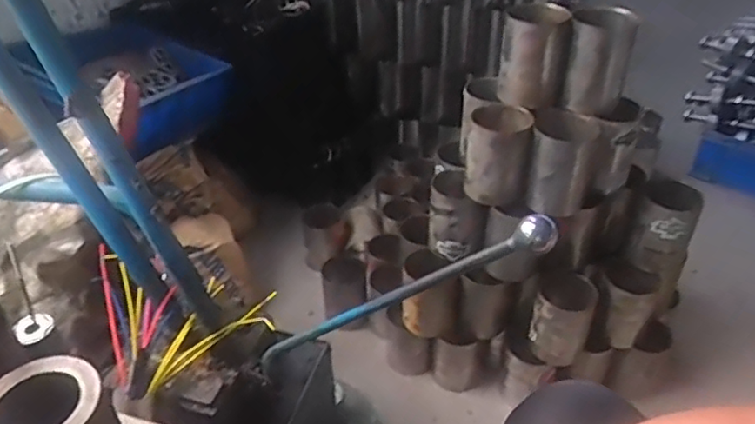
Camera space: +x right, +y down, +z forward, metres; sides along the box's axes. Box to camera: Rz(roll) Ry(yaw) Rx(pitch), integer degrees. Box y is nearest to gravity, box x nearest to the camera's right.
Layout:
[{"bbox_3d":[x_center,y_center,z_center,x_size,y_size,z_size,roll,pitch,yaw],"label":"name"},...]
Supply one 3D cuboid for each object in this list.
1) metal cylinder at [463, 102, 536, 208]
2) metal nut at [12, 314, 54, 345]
[{"bbox_3d":[0.185,-0.088,0.921,0.094,0.124,0.087,10,39,15],"label":"metal cylinder"},{"bbox_3d":[-0.329,0.110,0.573,0.033,0.007,0.030,-28,59,-34],"label":"metal nut"}]

